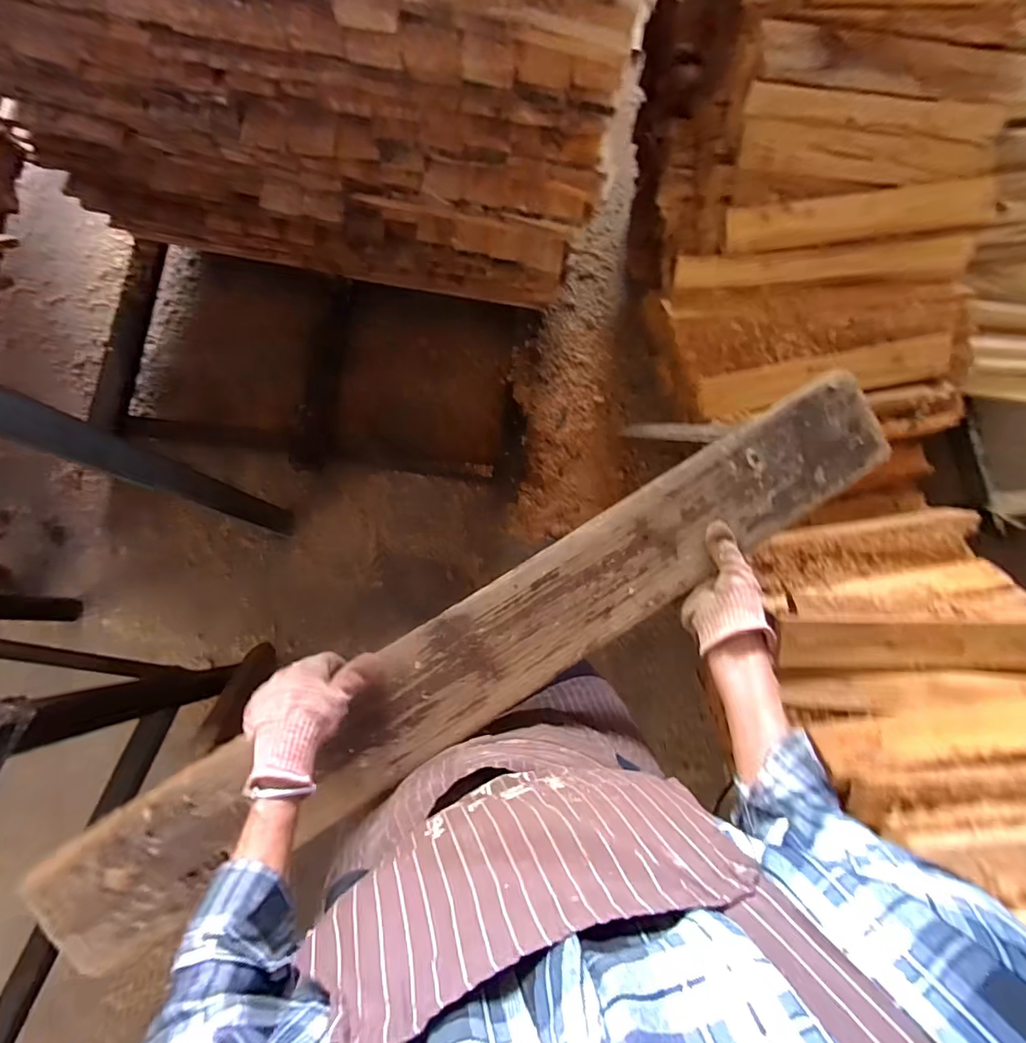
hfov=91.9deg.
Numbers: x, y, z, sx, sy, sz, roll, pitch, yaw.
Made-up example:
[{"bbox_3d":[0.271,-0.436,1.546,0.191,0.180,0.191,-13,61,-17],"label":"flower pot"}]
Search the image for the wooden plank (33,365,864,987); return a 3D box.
[{"bbox_3d":[0.000,0.122,0.517,0.953,0.028,0.124,-32,86,-7],"label":"wooden plank"}]

